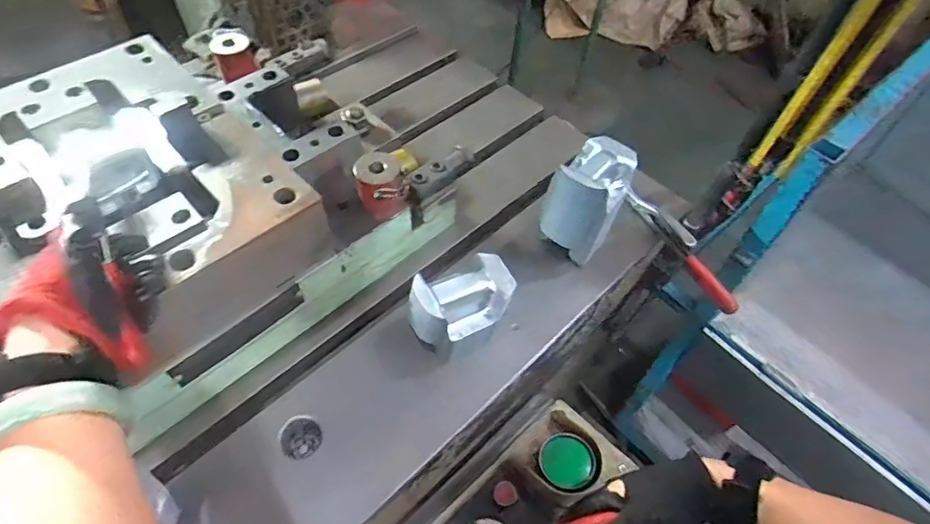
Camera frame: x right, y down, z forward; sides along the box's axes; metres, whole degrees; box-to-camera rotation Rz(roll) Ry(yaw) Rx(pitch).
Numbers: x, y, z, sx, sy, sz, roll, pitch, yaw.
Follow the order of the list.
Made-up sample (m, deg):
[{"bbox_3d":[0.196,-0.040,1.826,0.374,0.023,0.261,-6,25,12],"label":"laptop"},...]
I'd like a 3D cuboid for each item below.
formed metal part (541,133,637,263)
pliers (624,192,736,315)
[{"bbox_3d":[0.161,-0.084,0.683,0.081,0.114,0.125,30,58,17],"label":"formed metal part"},{"bbox_3d":[0.295,-0.016,0.721,0.022,0.051,0.208,-24,59,-19],"label":"pliers"}]

